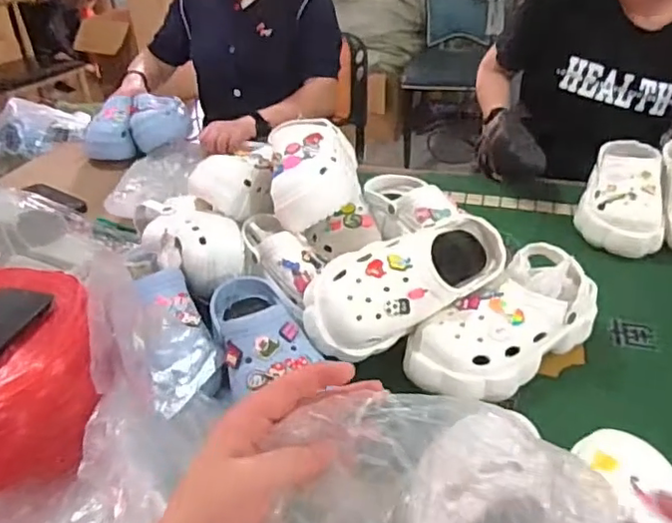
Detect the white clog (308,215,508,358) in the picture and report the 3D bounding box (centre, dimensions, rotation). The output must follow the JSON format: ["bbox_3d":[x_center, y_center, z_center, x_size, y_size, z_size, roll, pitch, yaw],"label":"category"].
[{"bbox_3d":[0.085,0.025,0.709,0.257,0.096,0.111,-16,35,-18],"label":"white clog"}]

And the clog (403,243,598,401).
[{"bbox_3d":[0.199,0.069,0.691,0.254,0.099,0.104,-19,37,-23],"label":"clog"}]

